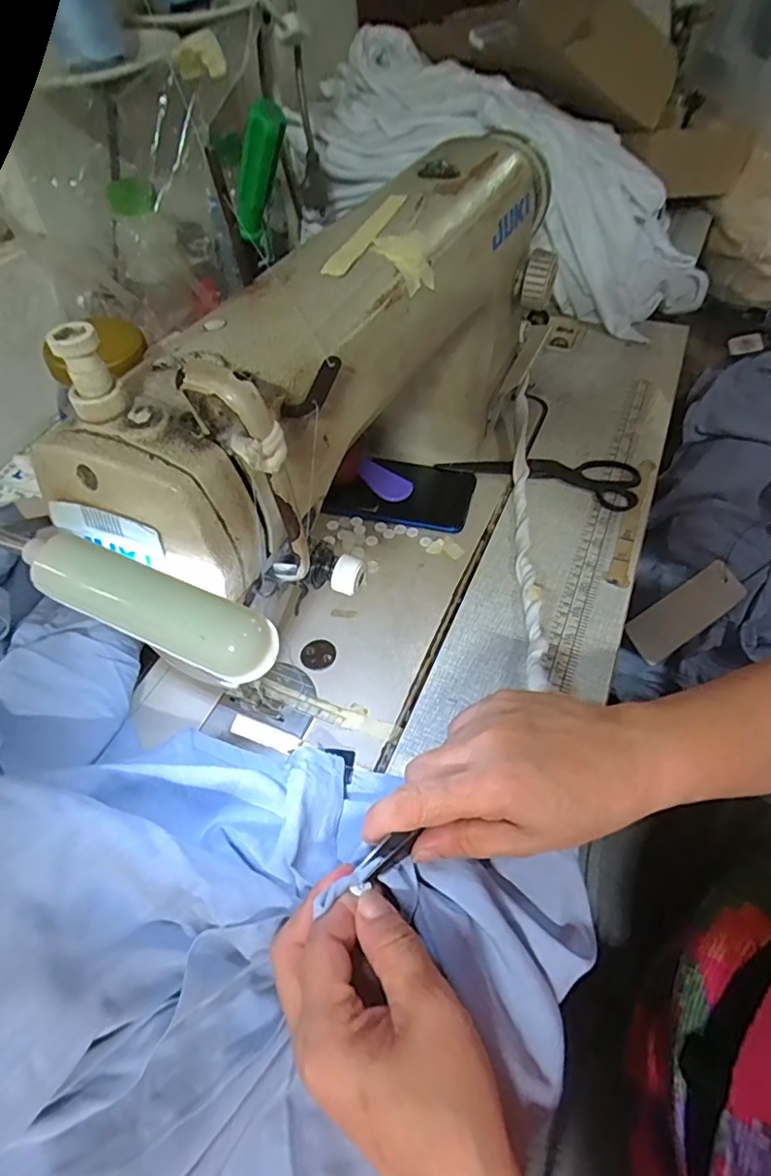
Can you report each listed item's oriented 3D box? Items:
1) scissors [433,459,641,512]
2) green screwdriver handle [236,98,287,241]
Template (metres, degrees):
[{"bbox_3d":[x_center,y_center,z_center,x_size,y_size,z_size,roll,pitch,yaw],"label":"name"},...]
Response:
[{"bbox_3d":[0.138,-0.109,0.505,0.168,0.011,0.067,15,52,15],"label":"scissors"},{"bbox_3d":[-0.089,-0.286,0.392,0.017,0.101,0.017,-38,92,-26],"label":"green screwdriver handle"}]

